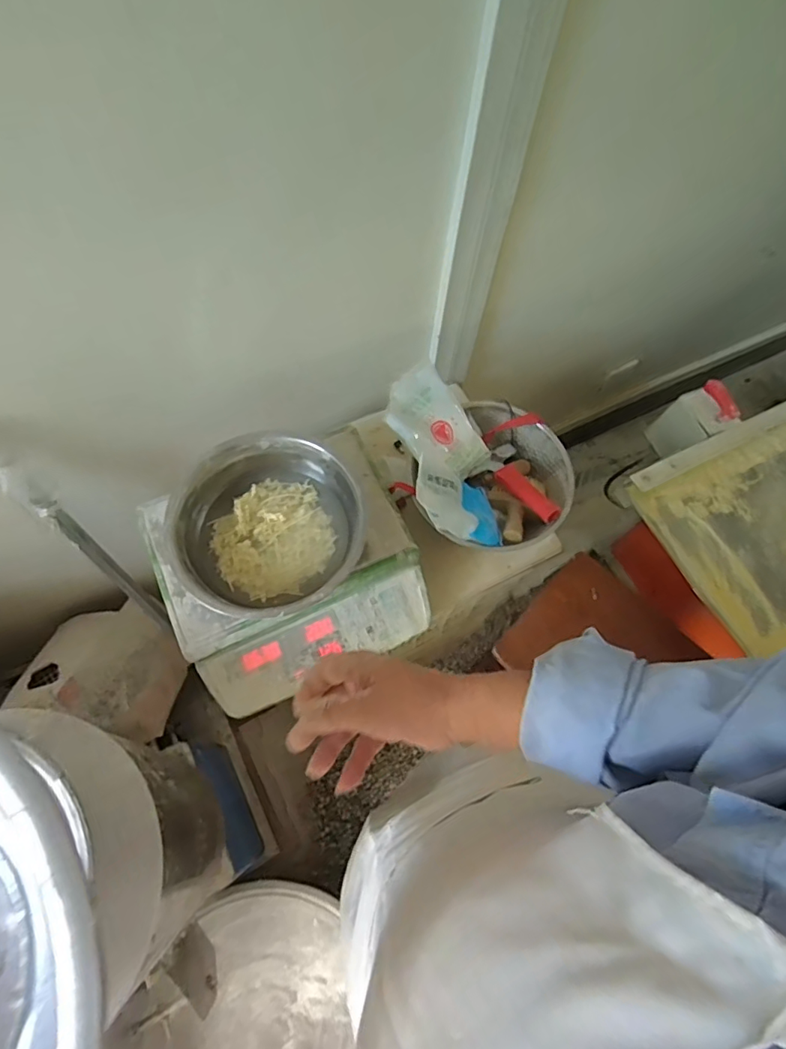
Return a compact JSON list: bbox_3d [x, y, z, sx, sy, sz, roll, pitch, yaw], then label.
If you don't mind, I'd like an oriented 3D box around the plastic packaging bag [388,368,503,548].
[{"bbox_3d":[0.076,-0.097,0.758,0.147,0.086,0.263,-8,67,-6],"label":"plastic packaging bag"}]

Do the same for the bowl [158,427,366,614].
[{"bbox_3d":[-0.158,0.011,0.676,0.224,0.093,0.232,1,66,-2],"label":"bowl"}]

